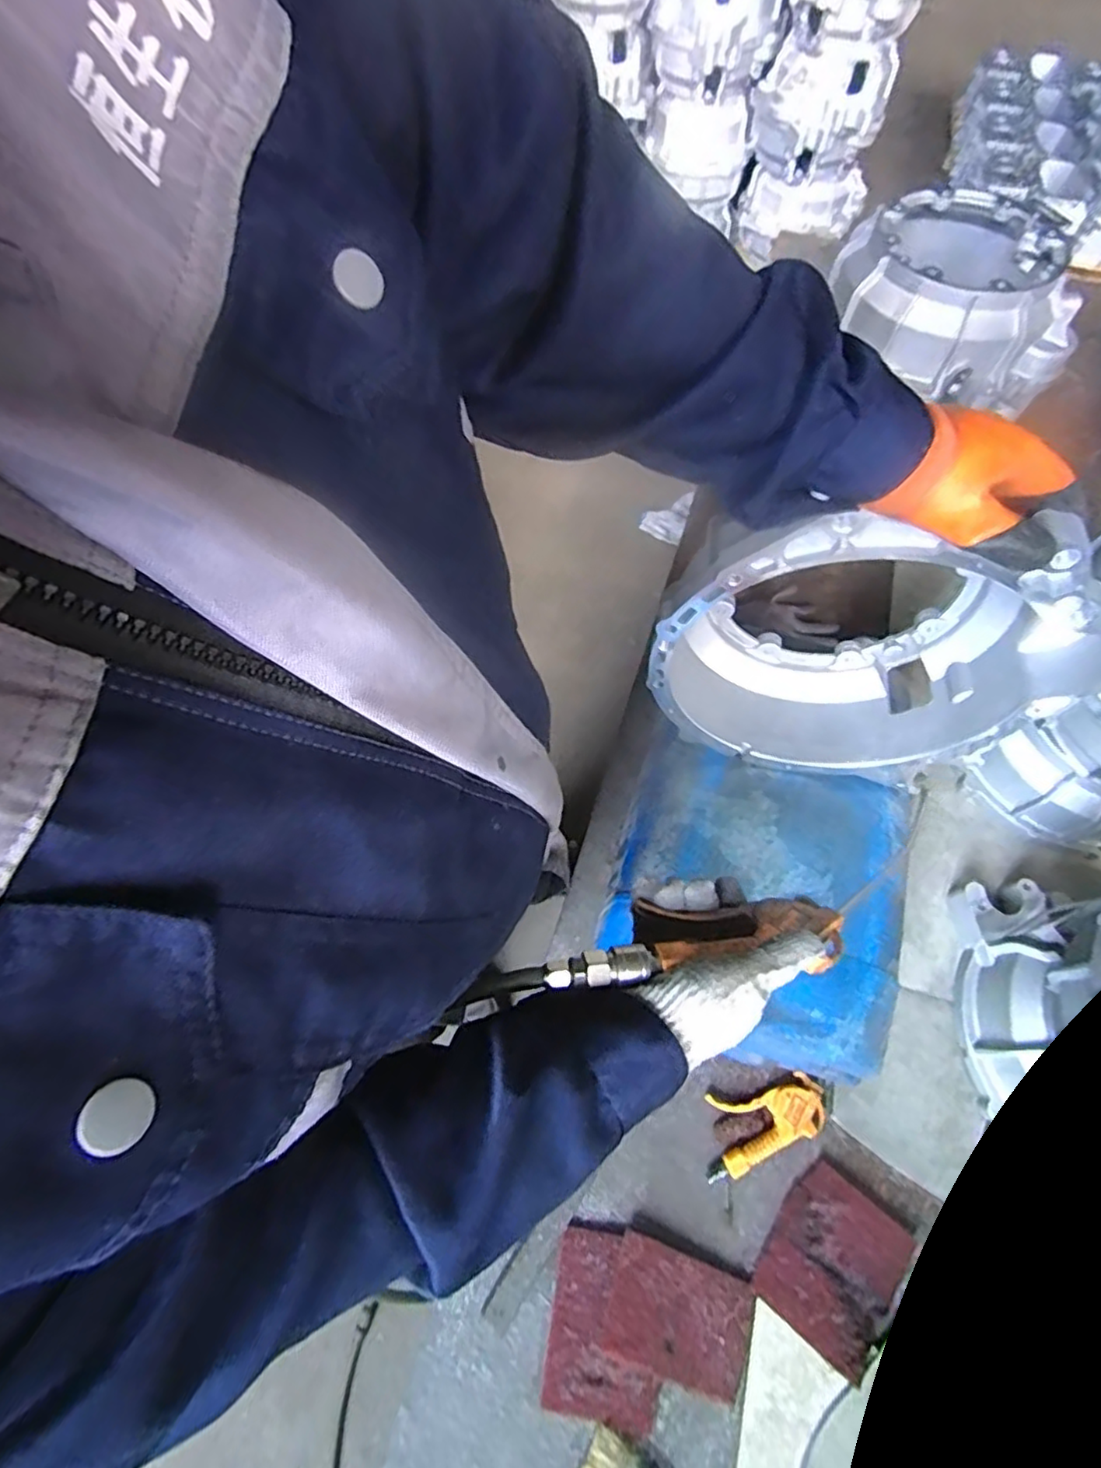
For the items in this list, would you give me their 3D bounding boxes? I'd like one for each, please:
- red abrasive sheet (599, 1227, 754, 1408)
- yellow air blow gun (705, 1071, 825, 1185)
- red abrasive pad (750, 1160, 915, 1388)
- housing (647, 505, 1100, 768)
[{"bbox_3d":[0.132,0.606,0.648,0.143,0.011,0.103,22,62,4],"label":"red abrasive sheet"},{"bbox_3d":[0.247,0.454,0.725,0.148,0.023,0.080,-11,65,-5],"label":"yellow air blow gun"},{"bbox_3d":[0.302,0.566,0.666,0.124,0.014,0.148,35,69,16],"label":"red abrasive pad"},{"bbox_3d":[0.265,-0.093,0.547,0.332,0.309,0.124,9,65,5],"label":"housing"}]

